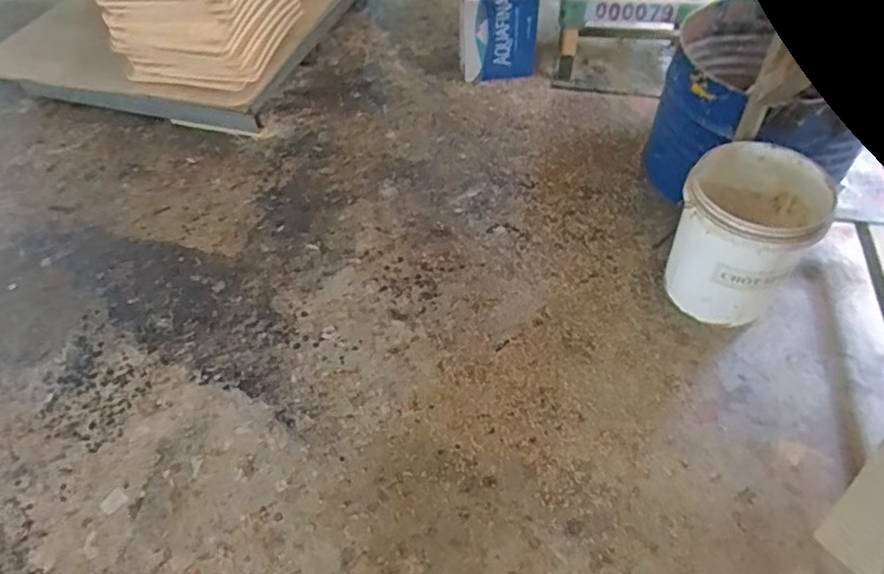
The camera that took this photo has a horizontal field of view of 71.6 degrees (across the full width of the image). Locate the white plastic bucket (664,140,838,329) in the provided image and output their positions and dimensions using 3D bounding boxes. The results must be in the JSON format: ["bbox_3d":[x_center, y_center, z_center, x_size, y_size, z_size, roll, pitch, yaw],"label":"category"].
[{"bbox_3d":[0.734,-0.126,1.516,0.281,0.310,0.332,26,55,22],"label":"white plastic bucket"}]

